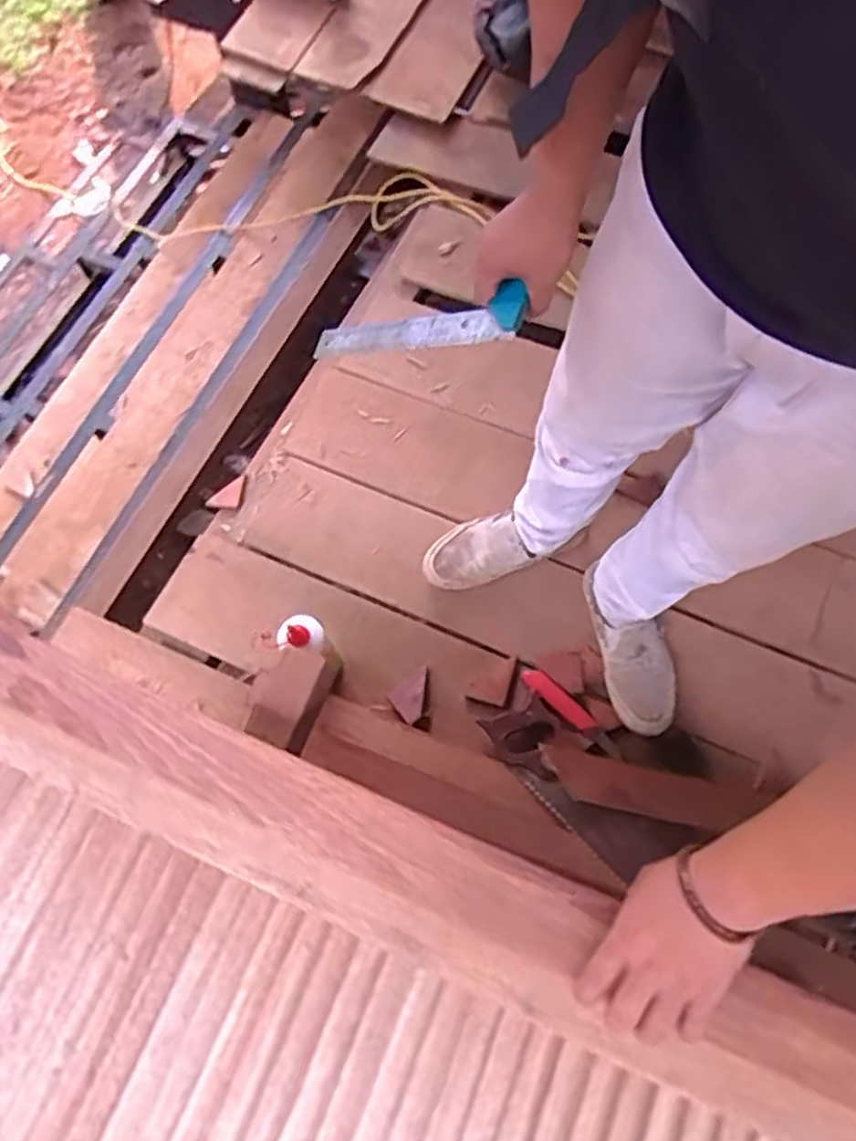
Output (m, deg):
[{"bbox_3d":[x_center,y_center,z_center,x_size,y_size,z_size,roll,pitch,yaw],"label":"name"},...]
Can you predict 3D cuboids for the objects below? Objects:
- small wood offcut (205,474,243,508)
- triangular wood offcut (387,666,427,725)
[{"bbox_3d":[-0.402,-0.157,1.410,0.070,0.016,0.065,1,71,2],"label":"small wood offcut"},{"bbox_3d":[-0.020,0.204,1.151,0.074,0.015,0.061,-36,74,-10],"label":"triangular wood offcut"}]

